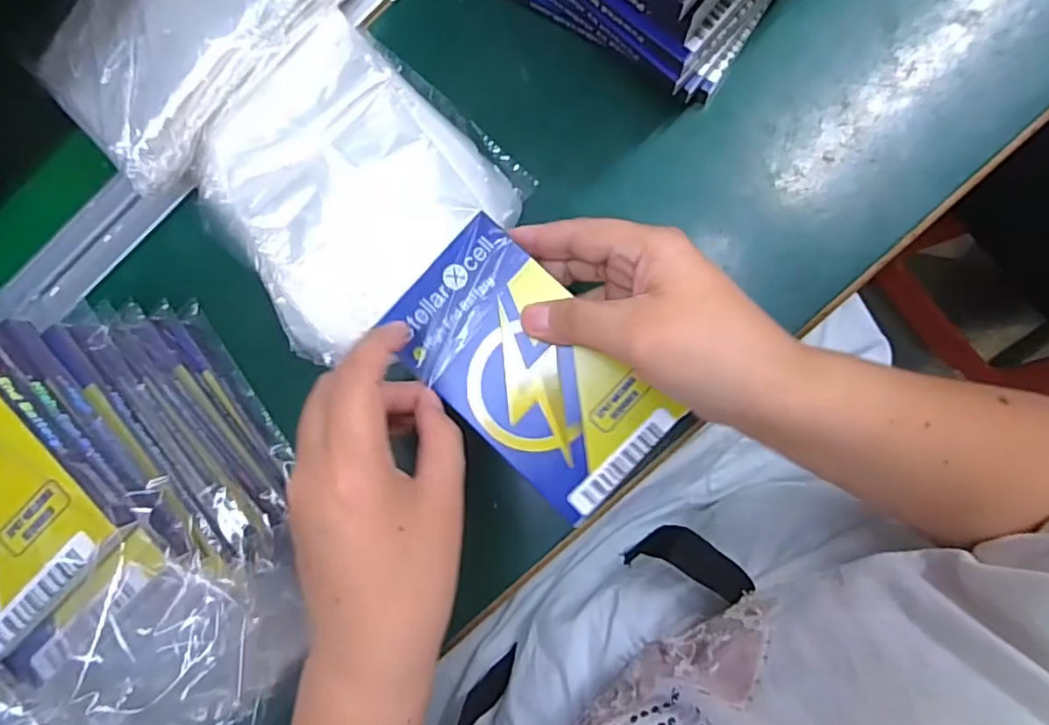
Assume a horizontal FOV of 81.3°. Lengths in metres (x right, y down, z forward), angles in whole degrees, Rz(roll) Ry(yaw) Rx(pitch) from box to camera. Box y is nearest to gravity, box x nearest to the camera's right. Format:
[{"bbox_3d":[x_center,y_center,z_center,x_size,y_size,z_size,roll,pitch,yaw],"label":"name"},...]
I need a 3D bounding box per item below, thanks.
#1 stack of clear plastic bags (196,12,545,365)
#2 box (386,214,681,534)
[{"bbox_3d":[-0.097,-0.100,0.338,0.143,0.032,0.152,-38,83,4],"label":"stack of clear plastic bags"},{"bbox_3d":[0.001,0.003,0.283,0.131,0.011,0.075,45,93,8],"label":"box"}]

